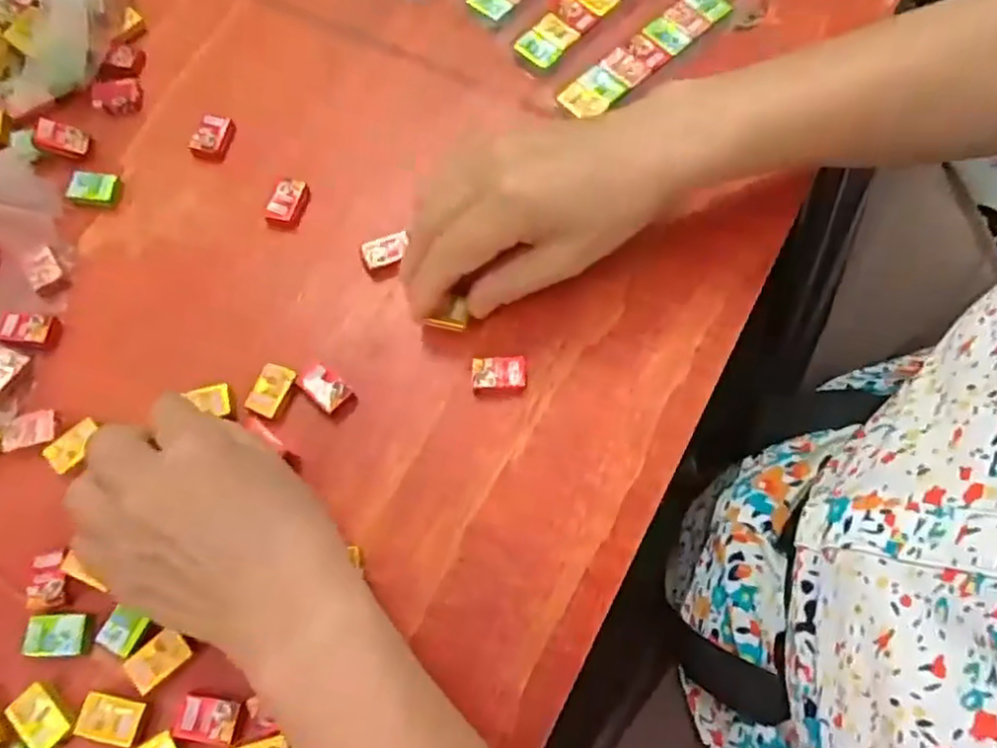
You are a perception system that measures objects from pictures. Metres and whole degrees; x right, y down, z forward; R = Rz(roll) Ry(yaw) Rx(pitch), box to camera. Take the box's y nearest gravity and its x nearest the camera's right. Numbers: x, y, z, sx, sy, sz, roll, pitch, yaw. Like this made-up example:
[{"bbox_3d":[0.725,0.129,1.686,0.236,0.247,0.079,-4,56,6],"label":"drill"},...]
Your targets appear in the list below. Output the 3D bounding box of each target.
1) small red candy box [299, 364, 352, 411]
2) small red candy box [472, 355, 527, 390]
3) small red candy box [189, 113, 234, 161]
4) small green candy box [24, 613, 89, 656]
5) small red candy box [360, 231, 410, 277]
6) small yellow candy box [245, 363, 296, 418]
[{"bbox_3d":[-0.084,0.008,0.334,0.024,0.010,0.016,40,76,13],"label":"small red candy box"},{"bbox_3d":[0.001,0.000,0.334,0.026,0.006,0.017,-1,71,1],"label":"small red candy box"},{"bbox_3d":[-0.162,-0.134,0.387,0.019,0.008,0.027,14,72,6],"label":"small red candy box"},{"bbox_3d":[-0.192,0.113,0.298,0.024,0.007,0.017,-3,71,0],"label":"small green candy box"},{"bbox_3d":[-0.059,-0.062,0.359,0.024,0.015,0.017,-20,72,-6],"label":"small red candy box"},{"bbox_3d":[-0.110,0.008,0.333,0.017,0.006,0.025,22,73,8],"label":"small yellow candy box"}]

